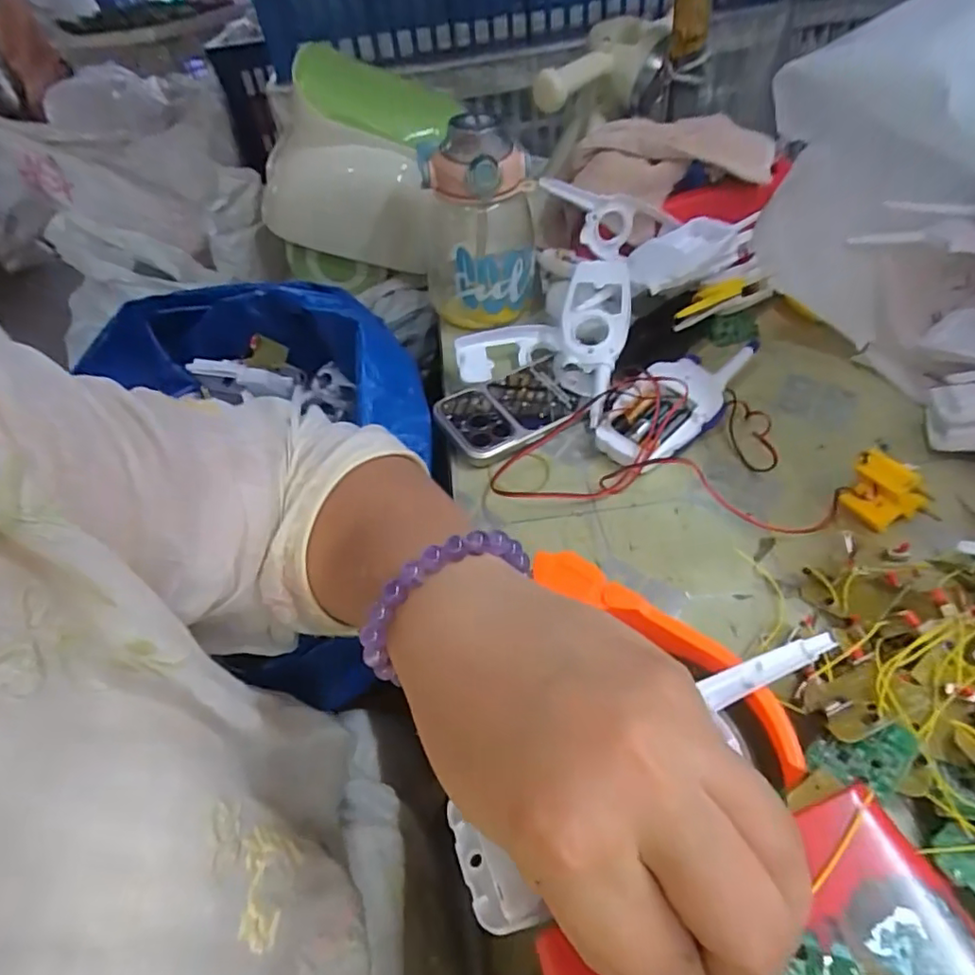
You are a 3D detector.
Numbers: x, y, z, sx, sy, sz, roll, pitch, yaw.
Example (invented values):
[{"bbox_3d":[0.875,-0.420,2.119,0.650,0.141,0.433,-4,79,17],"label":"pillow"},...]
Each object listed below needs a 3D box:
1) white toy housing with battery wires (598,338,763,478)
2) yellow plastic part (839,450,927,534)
[{"bbox_3d":[0.153,-0.073,0.459,0.166,0.045,0.067,-35,50,-25],"label":"white toy housing with battery wires"},{"bbox_3d":[0.252,0.001,0.366,0.025,0.045,0.040,-22,45,-32],"label":"yellow plastic part"}]

